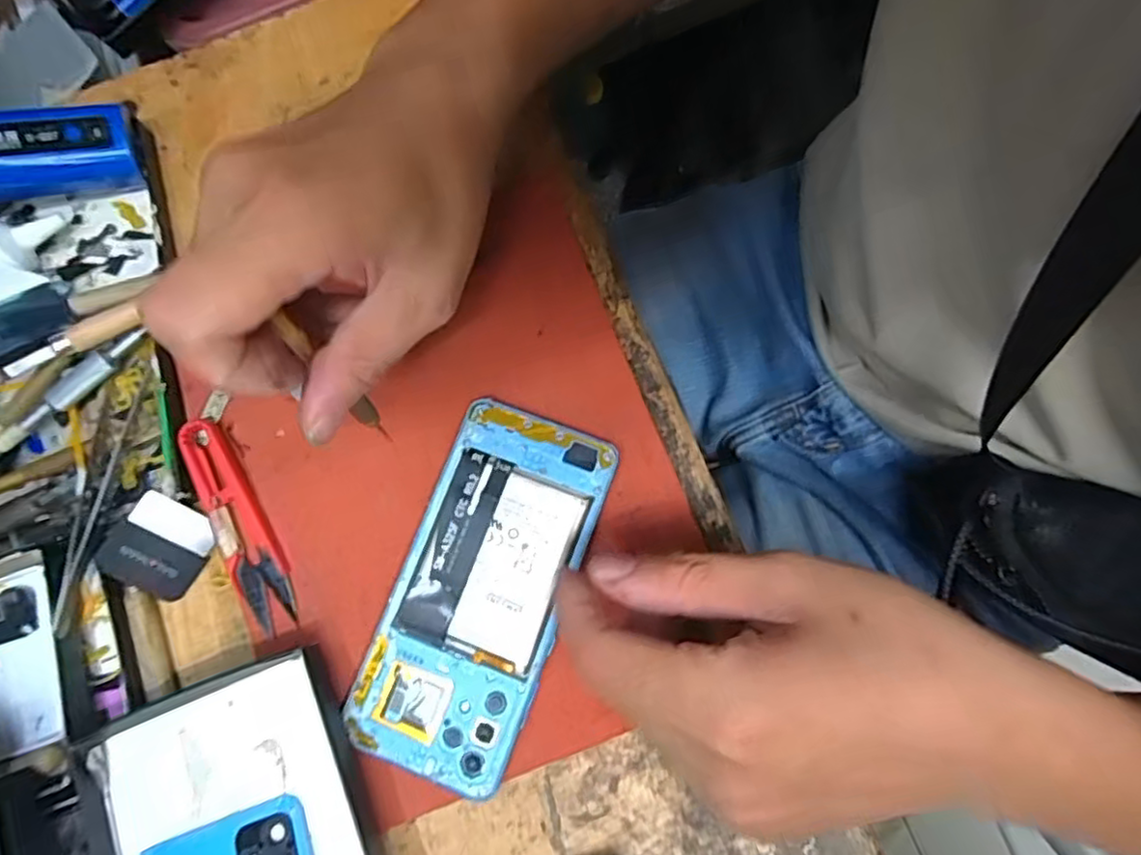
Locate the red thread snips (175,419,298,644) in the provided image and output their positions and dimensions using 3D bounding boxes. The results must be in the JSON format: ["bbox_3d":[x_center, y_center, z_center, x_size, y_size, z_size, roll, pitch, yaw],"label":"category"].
[{"bbox_3d":[-0.150,0.043,0.298,0.024,0.007,0.098,-29,79,-5],"label":"red thread snips"}]

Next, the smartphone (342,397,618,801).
[{"bbox_3d":[-0.038,0.068,0.284,0.071,0.011,0.155,20,80,5],"label":"smartphone"}]

